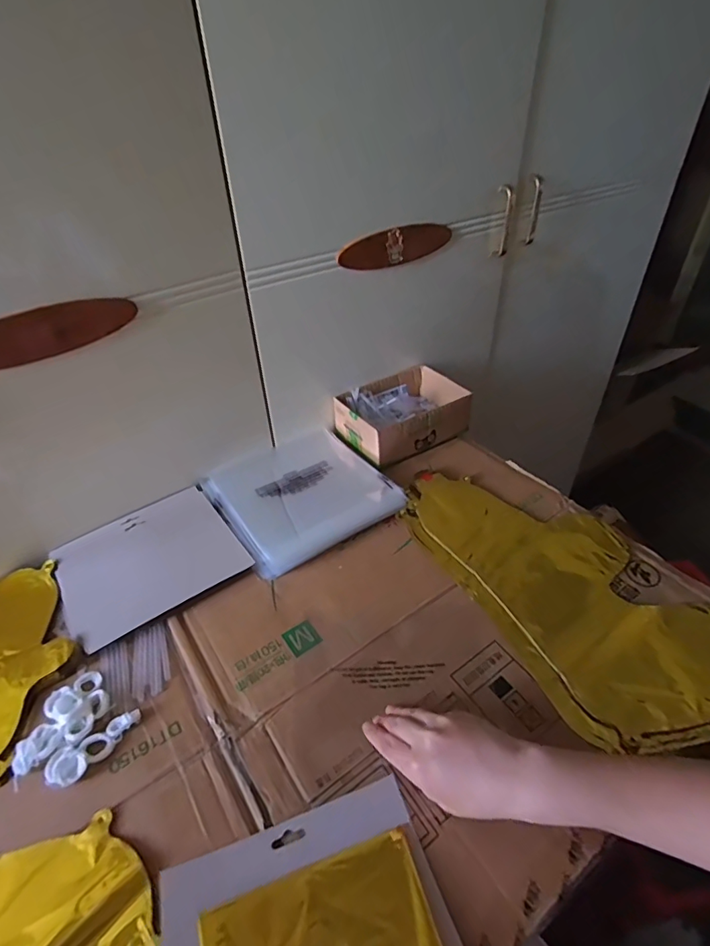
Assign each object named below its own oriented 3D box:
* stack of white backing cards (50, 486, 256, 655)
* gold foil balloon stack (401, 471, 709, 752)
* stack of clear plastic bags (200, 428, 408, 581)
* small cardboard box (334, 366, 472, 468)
[{"bbox_3d":[-0.255,0.105,0.602,0.197,0.010,0.169,-28,47,-26],"label":"stack of white backing cards"},{"bbox_3d":[0.247,0.114,0.567,0.230,0.017,0.406,-21,44,-20],"label":"gold foil balloon stack"},{"bbox_3d":[-0.074,0.021,0.684,0.224,0.017,0.215,-26,46,-25],"label":"stack of clear plastic bags"},{"bbox_3d":[0.076,-0.101,0.786,0.190,0.053,0.145,-23,45,-22],"label":"small cardboard box"}]

